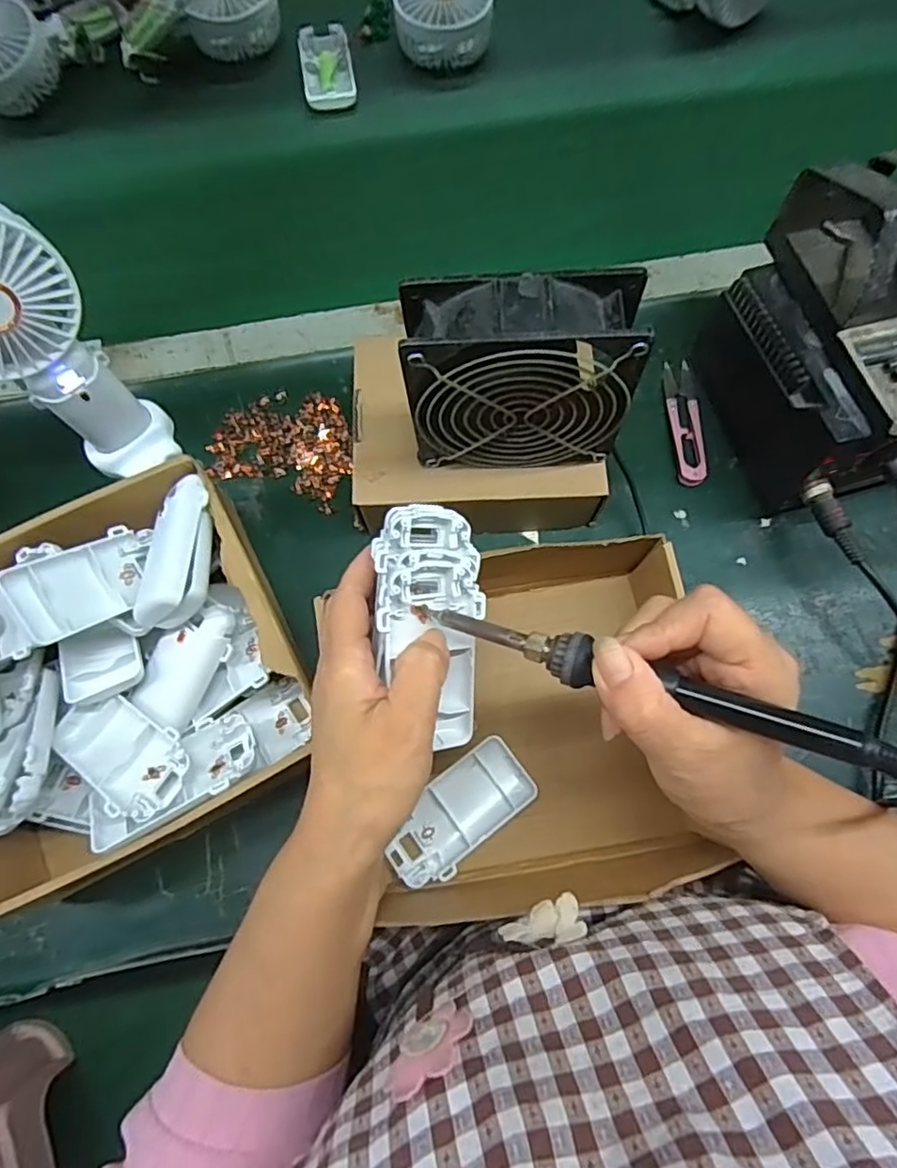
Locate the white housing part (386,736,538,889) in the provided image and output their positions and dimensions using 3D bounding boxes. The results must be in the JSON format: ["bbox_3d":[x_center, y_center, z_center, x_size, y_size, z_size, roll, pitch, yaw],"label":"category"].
[{"bbox_3d":[0.007,0.140,0.375,0.094,0.021,0.046,-40,77,-10],"label":"white housing part"}]

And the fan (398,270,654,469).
[{"bbox_3d":[0.037,-0.112,0.338,0.117,0.112,0.044,0,74,1],"label":"fan"}]

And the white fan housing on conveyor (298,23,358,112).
[{"bbox_3d":[-0.113,-0.483,0.570,0.046,0.008,0.100,-9,74,-1],"label":"white fan housing on conveyor"}]

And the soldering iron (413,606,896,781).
[{"bbox_3d":[0.078,0.041,0.253,0.211,0.021,0.019,16,74,21],"label":"soldering iron"}]

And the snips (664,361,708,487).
[{"bbox_3d":[0.176,-0.121,0.452,0.022,0.010,0.103,0,74,1],"label":"snips"}]

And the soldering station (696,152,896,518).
[{"bbox_3d":[0.247,-0.153,0.384,0.103,0.157,0.171,-16,74,-3],"label":"soldering station"}]

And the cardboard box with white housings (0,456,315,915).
[{"bbox_3d":[-0.200,0.052,0.365,0.204,0.094,0.193,-26,75,-6],"label":"cardboard box with white housings"}]

